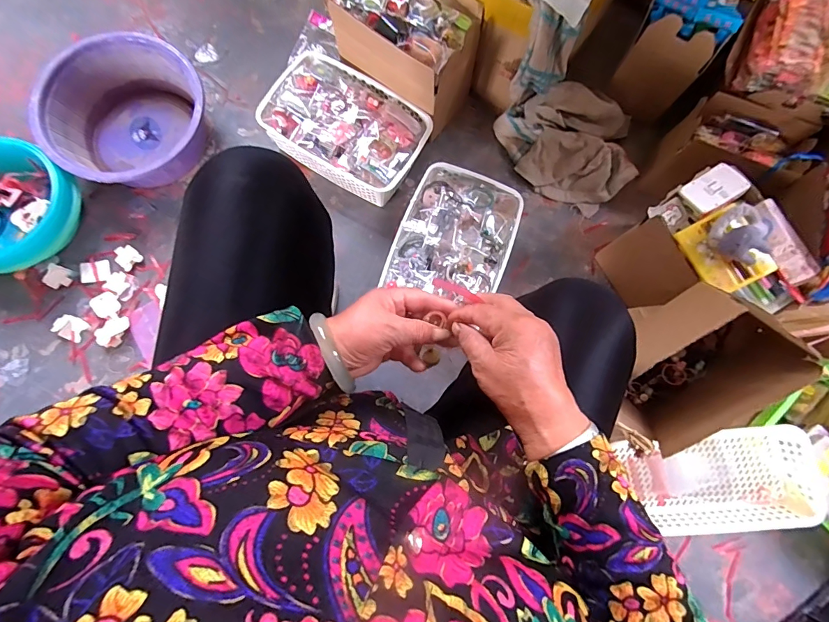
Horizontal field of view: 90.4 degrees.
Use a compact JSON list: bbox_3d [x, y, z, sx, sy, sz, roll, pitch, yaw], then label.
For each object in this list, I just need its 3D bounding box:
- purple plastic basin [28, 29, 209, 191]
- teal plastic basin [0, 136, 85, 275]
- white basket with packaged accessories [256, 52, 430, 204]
[{"bbox_3d":[-0.529,-0.359,0.768,0.255,0.113,0.272,0,79,-1],"label":"purple plastic basin"},{"bbox_3d":[-0.711,-0.176,0.737,0.199,0.126,0.221,37,81,6],"label":"teal plastic basin"},{"bbox_3d":[-0.127,-0.352,0.807,0.292,0.099,0.202,30,80,5],"label":"white basket with packaged accessories"}]

